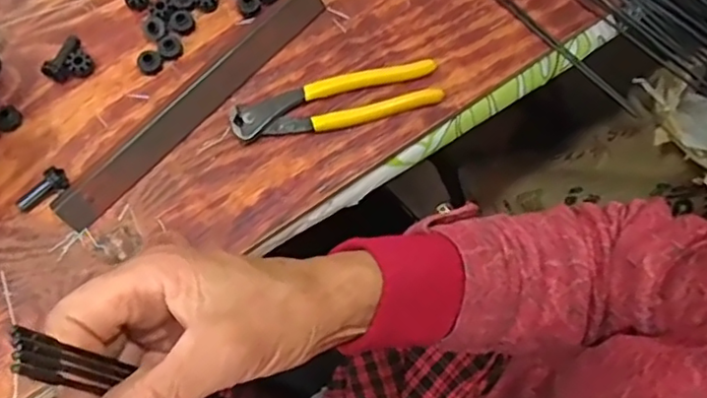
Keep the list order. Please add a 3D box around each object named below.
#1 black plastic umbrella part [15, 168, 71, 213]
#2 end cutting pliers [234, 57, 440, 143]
[{"bbox_3d":[-0.231,-0.007,0.462,0.041,0.017,0.016,-32,77,-9],"label":"black plastic umbrella part"},{"bbox_3d":[-0.013,-0.076,0.490,0.162,0.016,0.037,-13,75,-4],"label":"end cutting pliers"}]

